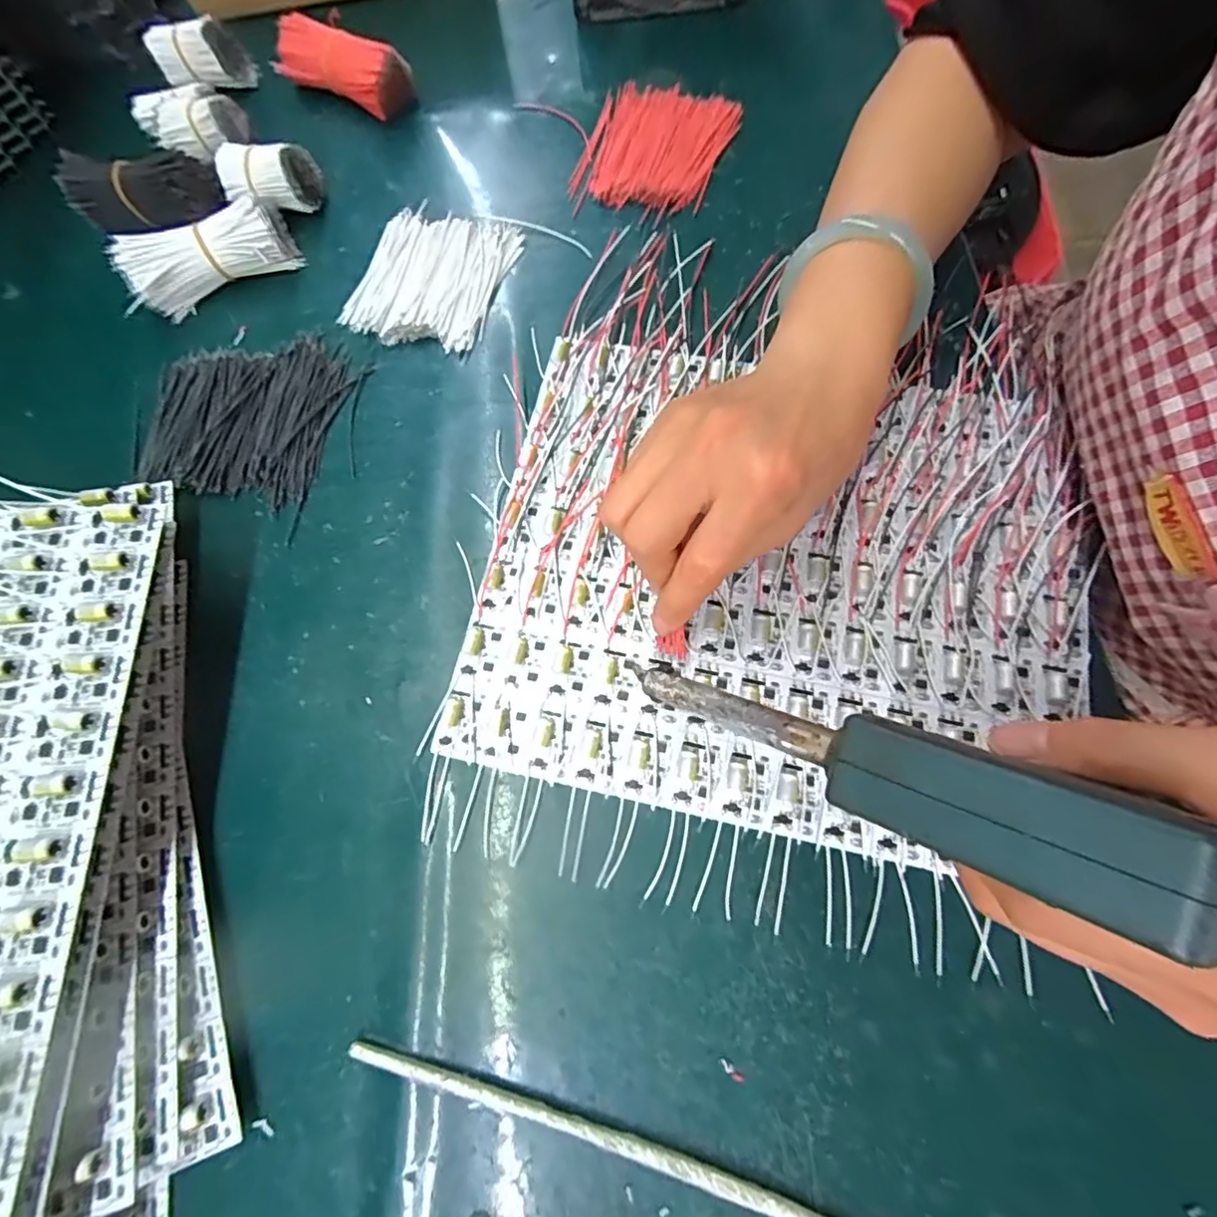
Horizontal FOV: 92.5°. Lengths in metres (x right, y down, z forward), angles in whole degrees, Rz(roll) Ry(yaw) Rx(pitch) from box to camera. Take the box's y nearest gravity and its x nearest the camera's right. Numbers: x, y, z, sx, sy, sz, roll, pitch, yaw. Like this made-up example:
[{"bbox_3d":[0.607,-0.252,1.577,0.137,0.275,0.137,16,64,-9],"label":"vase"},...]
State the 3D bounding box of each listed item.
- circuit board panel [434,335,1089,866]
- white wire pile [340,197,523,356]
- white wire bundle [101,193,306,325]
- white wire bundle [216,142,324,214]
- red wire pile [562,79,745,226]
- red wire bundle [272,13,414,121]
[{"bbox_3d":[0.080,-0.019,0.289,0.279,0.014,0.235,10,74,4],"label":"circuit board panel"},{"bbox_3d":[-0.106,-0.203,0.351,0.083,0.008,0.099,17,74,6],"label":"white wire pile"},{"bbox_3d":[-0.237,-0.210,0.344,0.094,0.030,0.038,-33,75,-8],"label":"white wire bundle"},{"bbox_3d":[-0.210,-0.265,0.362,0.053,0.034,0.031,-9,73,-1],"label":"white wire bundle"},{"bbox_3d":[0.029,-0.296,0.374,0.085,0.009,0.109,20,75,7],"label":"red wire pile"},{"bbox_3d":[-0.177,-0.359,0.387,0.088,0.036,0.034,15,74,6],"label":"red wire bundle"}]

